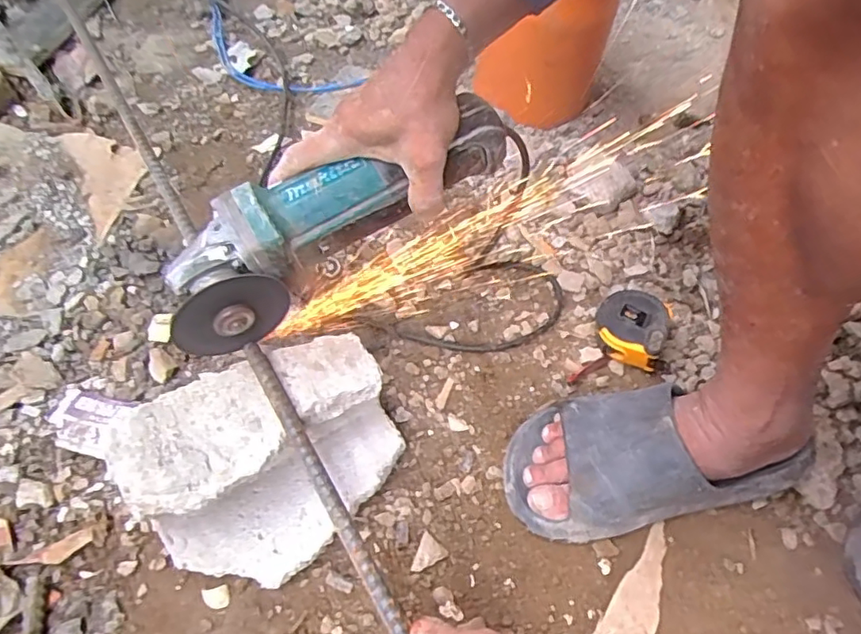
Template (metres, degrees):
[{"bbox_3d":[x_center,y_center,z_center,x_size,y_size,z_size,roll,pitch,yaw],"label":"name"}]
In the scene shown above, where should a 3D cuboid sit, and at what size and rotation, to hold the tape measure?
[{"bbox_3d":[0.198,0.014,0.572,0.067,0.048,0.068,19,55,11],"label":"tape measure"}]

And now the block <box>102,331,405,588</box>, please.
[{"bbox_3d":[-0.119,0.113,0.449,0.192,0.101,0.131,-25,59,-19],"label":"block"}]

